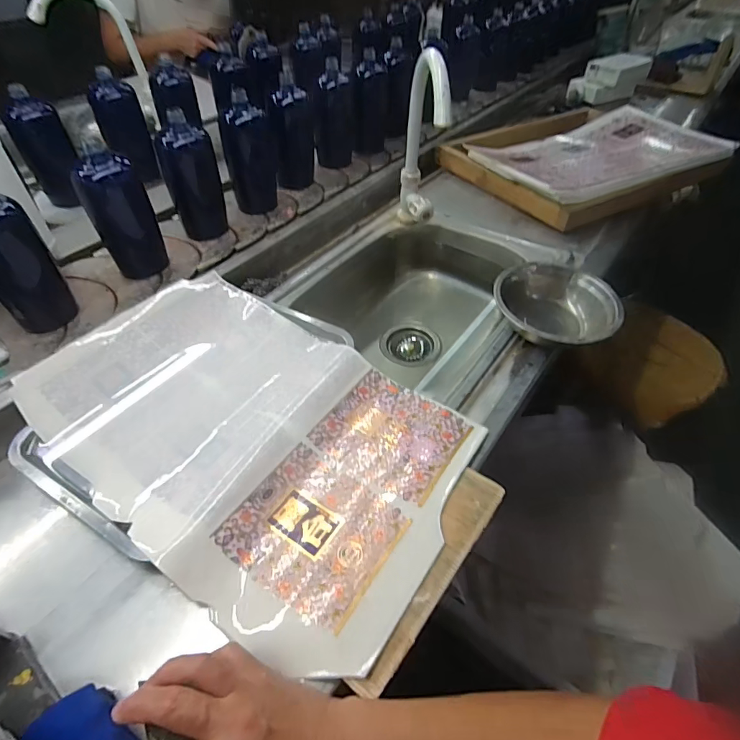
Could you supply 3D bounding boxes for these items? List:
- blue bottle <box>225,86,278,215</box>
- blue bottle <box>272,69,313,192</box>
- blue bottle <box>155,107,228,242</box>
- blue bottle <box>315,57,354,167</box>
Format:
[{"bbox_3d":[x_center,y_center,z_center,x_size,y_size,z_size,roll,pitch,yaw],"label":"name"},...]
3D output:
[{"bbox_3d":[-0.209,-0.379,0.777,0.069,0.175,0.062,-1,47,-4],"label":"blue bottle"},{"bbox_3d":[-0.143,-0.443,0.833,0.067,0.181,0.066,-1,47,-4],"label":"blue bottle"},{"bbox_3d":[-0.284,-0.308,0.716,0.080,0.166,0.072,1,47,-2],"label":"blue bottle"},{"bbox_3d":[-0.073,-0.514,0.906,0.076,0.169,0.081,-1,47,-4],"label":"blue bottle"}]

